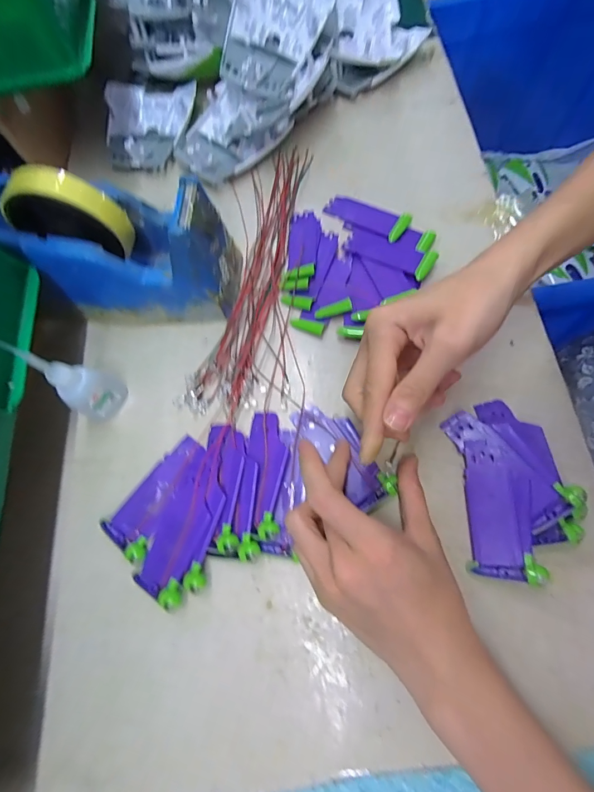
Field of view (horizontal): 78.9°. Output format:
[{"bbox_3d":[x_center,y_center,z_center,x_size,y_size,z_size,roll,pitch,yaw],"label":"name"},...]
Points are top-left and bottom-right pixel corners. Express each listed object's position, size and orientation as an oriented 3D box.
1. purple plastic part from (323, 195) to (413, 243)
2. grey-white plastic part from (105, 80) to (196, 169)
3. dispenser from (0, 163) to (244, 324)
[{"bbox_3d":[0.064,-0.170,0.336,0.081,0.009,0.027,30,78,18],"label":"purple plastic part"},{"bbox_3d":[-0.164,-0.296,0.391,0.097,0.025,0.109,6,71,7],"label":"grey-white plastic part"},{"bbox_3d":[-0.137,-0.118,0.283,0.165,0.107,0.076,-1,70,3],"label":"dispenser"}]

